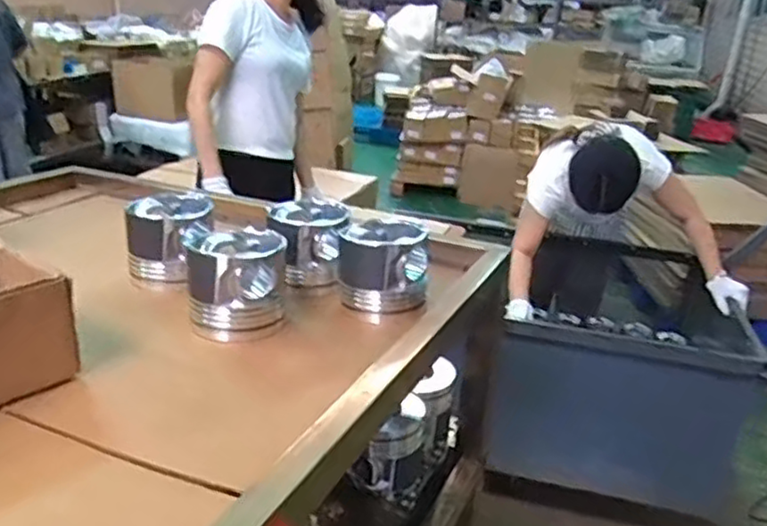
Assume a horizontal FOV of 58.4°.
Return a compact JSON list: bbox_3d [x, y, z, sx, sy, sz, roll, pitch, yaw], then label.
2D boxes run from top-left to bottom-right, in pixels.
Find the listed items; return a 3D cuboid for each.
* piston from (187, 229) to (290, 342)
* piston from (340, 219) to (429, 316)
[{"bbox_3d":[-0.145,0.018,0.686,0.093,0.080,0.089,-2,23,-14],"label":"piston"},{"bbox_3d":[-0.001,-0.001,0.736,0.089,0.081,0.089,1,22,-5],"label":"piston"}]

